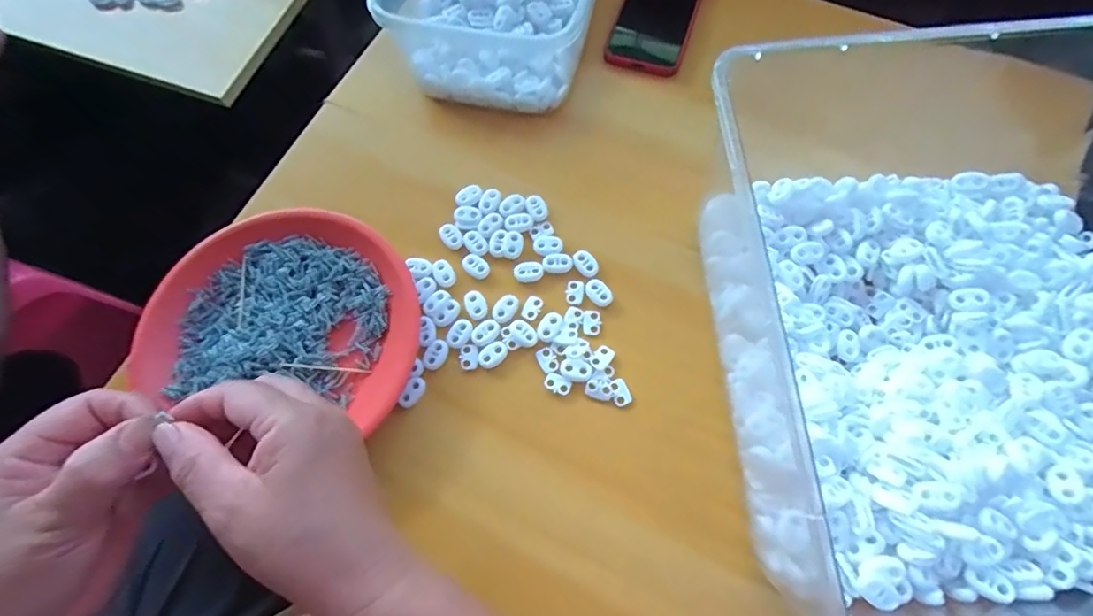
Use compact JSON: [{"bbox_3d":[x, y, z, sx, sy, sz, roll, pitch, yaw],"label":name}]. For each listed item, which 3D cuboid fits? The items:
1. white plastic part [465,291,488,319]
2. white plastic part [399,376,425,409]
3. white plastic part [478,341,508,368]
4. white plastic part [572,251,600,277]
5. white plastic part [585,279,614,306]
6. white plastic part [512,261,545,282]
[{"bbox_3d":[-0.052,-0.003,0.367,0.015,0.004,0.022,-24,71,-7],"label":"white plastic part"},{"bbox_3d":[-0.094,0.059,0.348,0.012,0.006,0.022,23,72,9],"label":"white plastic part"},{"bbox_3d":[-0.039,0.033,0.356,0.022,0.004,0.016,-30,72,-9],"label":"white plastic part"},{"bbox_3d":[0.030,-0.034,0.375,0.015,0.004,0.020,-41,74,-12],"label":"white plastic part"},{"bbox_3d":[0.038,-0.011,0.369,0.016,0.004,0.022,-40,74,-12],"label":"white plastic part"},{"bbox_3d":[-0.014,-0.028,0.376,0.022,0.004,0.016,-15,71,-4],"label":"white plastic part"}]

